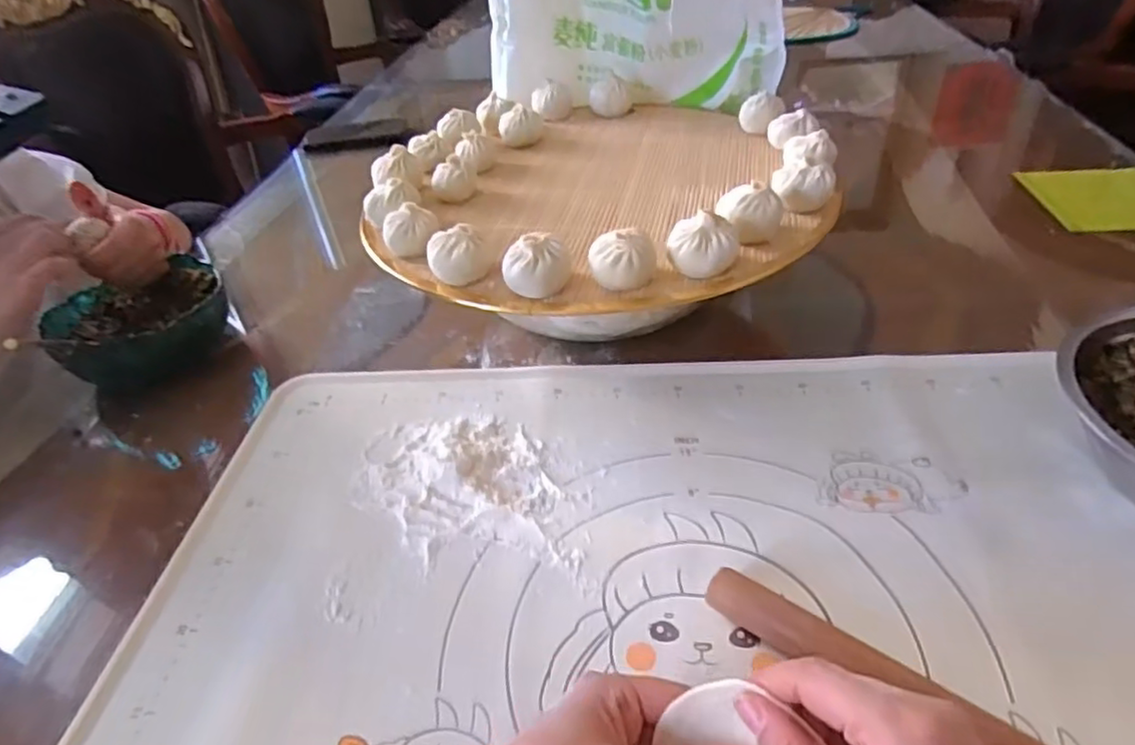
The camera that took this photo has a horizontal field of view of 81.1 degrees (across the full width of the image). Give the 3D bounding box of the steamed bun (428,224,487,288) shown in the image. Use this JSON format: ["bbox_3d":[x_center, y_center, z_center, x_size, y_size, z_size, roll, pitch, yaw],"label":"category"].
[{"bbox_3d":[-0.078,-0.082,0.469,0.039,0.033,0.039,-14,40,-10],"label":"steamed bun"}]

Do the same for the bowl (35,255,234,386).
[{"bbox_3d":[-0.394,-0.044,0.628,0.143,0.066,0.138,-3,39,3],"label":"bowl"}]

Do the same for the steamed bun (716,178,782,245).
[{"bbox_3d":[0.130,-0.114,0.475,0.034,0.035,0.038,-28,44,-24],"label":"steamed bun"}]

